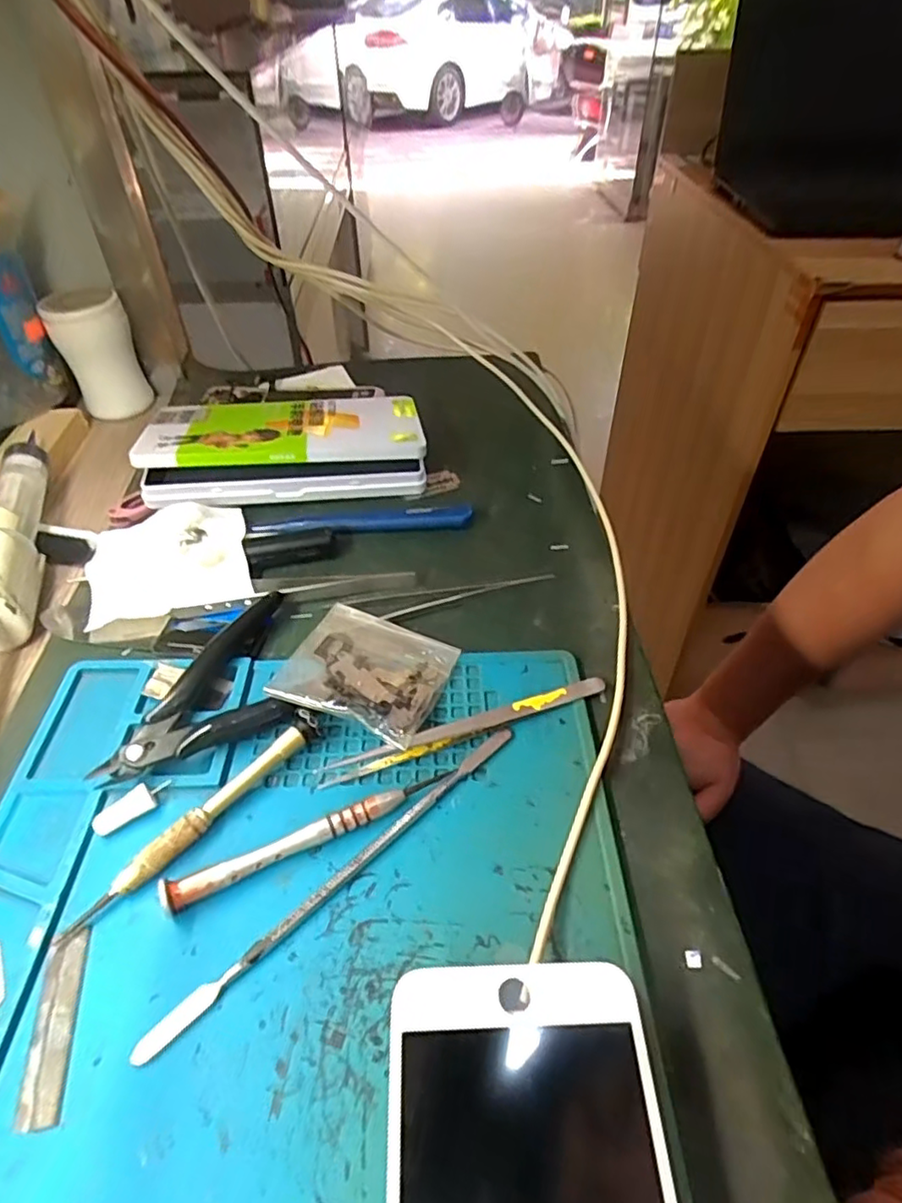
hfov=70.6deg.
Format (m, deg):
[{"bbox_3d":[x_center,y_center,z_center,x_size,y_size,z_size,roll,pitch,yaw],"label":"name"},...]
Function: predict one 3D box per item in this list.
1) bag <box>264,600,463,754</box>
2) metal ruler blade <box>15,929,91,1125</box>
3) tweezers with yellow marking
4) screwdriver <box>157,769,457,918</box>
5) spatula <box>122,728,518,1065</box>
[{"bbox_3d":[-0.039,0.032,0.298,0.067,0.020,0.064,14,47,15],"label":"bag"},{"bbox_3d":[-0.130,0.138,0.209,0.013,0.004,0.056,-5,44,-12],"label":"metal ruler blade"},{"bbox_3d":[0.007,0.054,0.281,0.134,0.012,0.010,-16,47,-14],"label":"tweezers with yellow marking"},{"bbox_3d":[-0.052,0.090,0.247,0.115,0.012,0.009,-21,48,-19],"label":"screwdriver"},{"bbox_3d":[-0.037,0.101,0.242,0.170,0.004,0.007,-34,54,-29],"label":"spatula"}]

